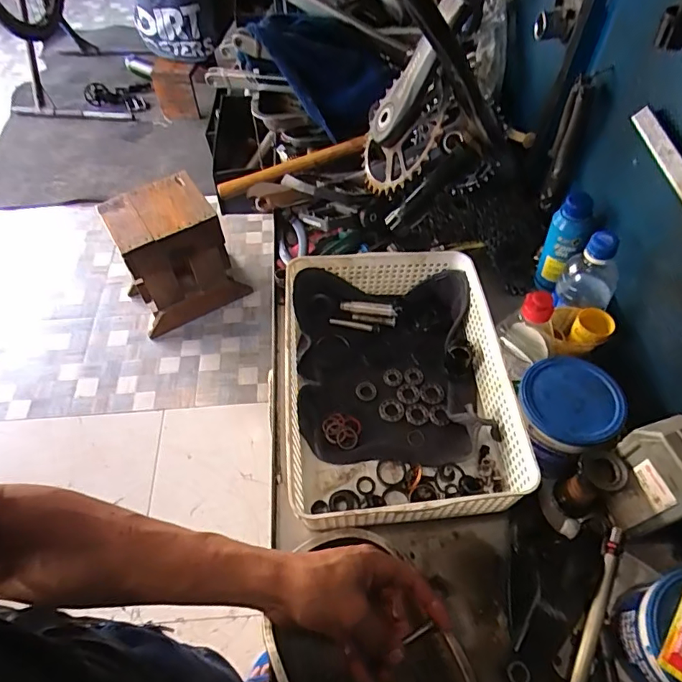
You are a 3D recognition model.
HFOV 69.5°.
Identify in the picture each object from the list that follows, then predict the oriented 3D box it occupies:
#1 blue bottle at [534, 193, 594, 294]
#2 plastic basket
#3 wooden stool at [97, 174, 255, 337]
[{"bbox_3d":[0.290,-0.121,0.655,0.041,0.157,0.036,26,60,18],"label":"blue bottle"},{"bbox_3d":[0.062,0.044,0.590,0.251,0.081,0.328,-5,55,-1],"label":"plastic basket"},{"bbox_3d":[-0.562,-0.290,1.678,0.356,0.422,0.251,-25,58,-15],"label":"wooden stool"}]

